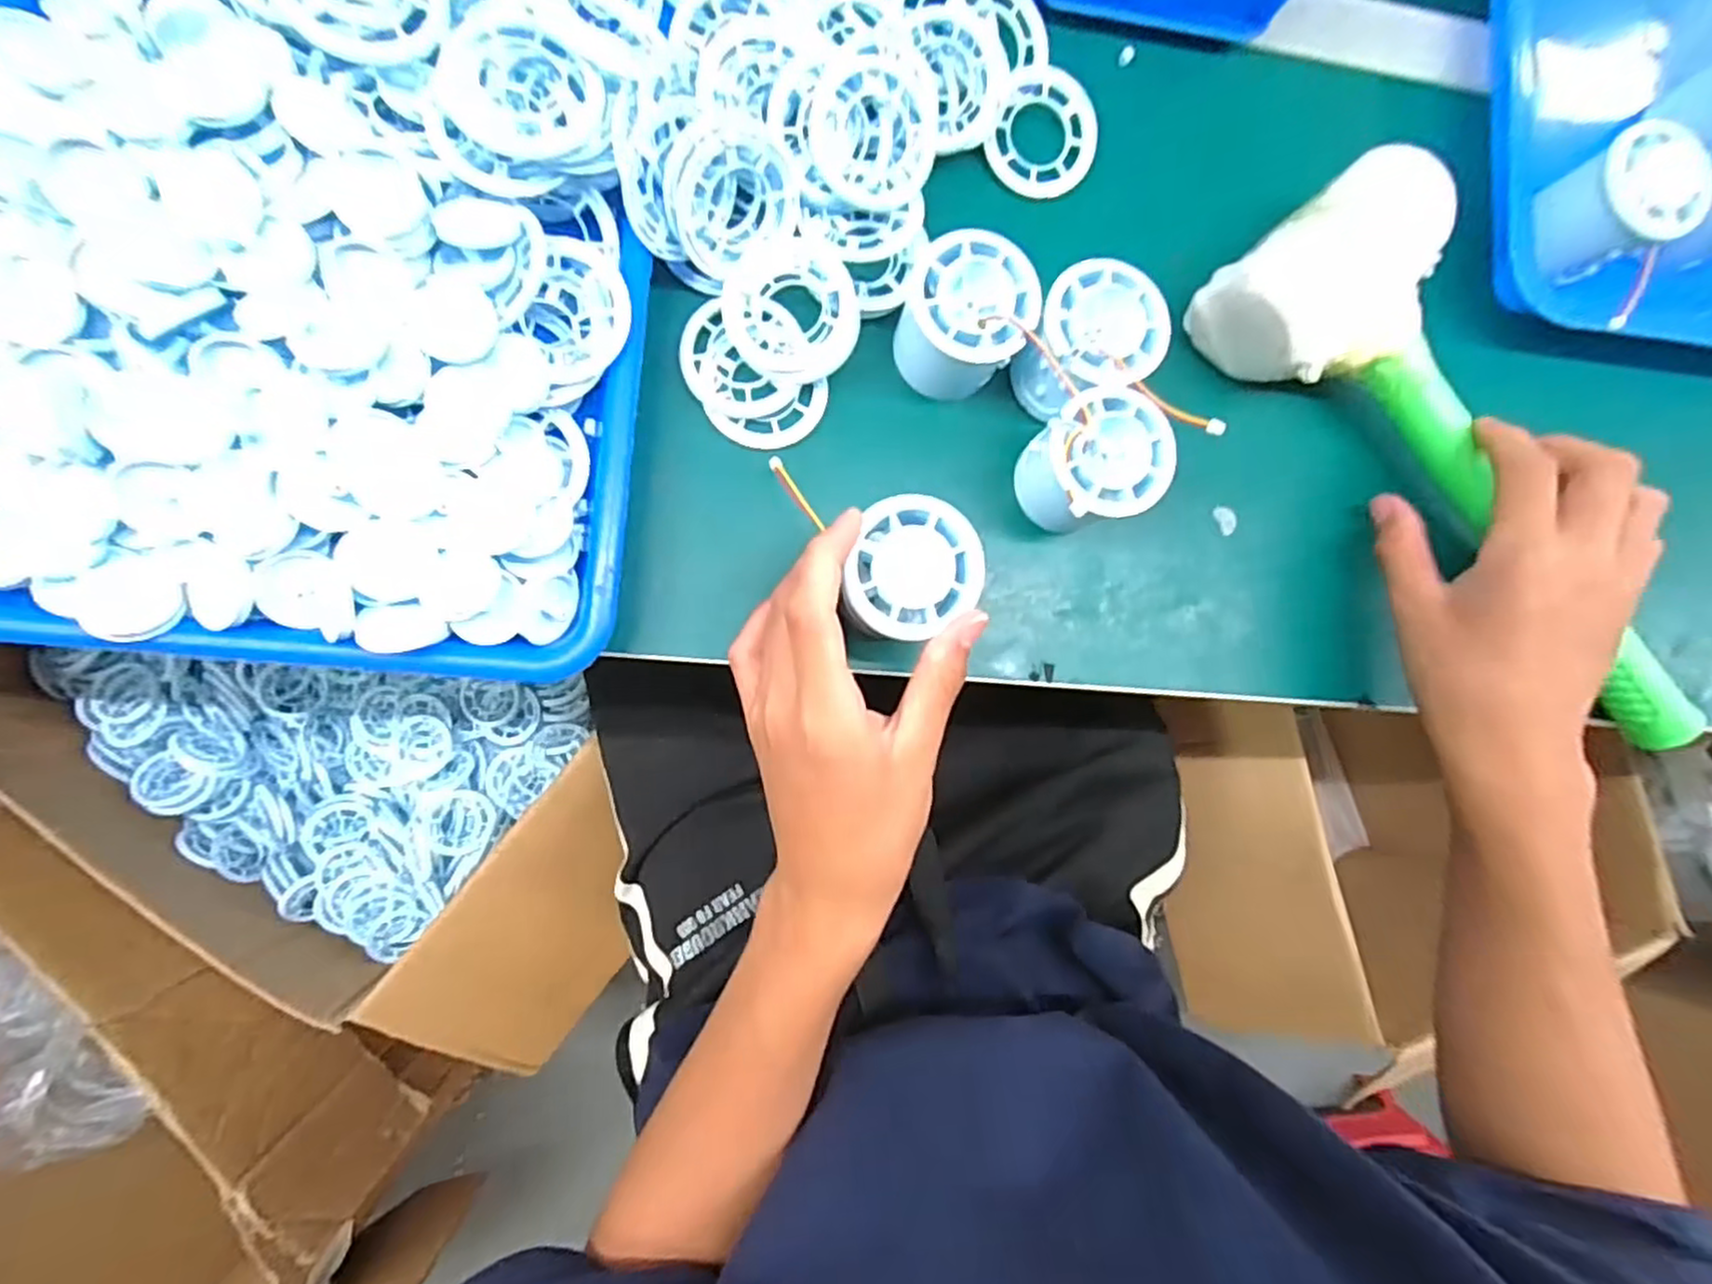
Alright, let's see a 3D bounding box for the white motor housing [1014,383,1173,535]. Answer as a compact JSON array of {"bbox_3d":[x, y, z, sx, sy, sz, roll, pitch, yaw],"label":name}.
[{"bbox_3d":[0.107,-0.081,0.334,0.052,0.055,0.053,0,87,-8],"label":"white motor housing"}]

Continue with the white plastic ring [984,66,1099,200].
[{"bbox_3d":[0.094,-0.254,0.363,0.054,0.010,0.060,31,83,-6],"label":"white plastic ring"}]

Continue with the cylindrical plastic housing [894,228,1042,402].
[{"bbox_3d":[0.047,-0.145,0.328,0.054,0.048,0.054,0,87,-8],"label":"cylindrical plastic housing"}]

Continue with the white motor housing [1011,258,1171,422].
[{"bbox_3d":[0.102,-0.135,0.337,0.059,0.053,0.053,-45,94,-8],"label":"white motor housing"}]

